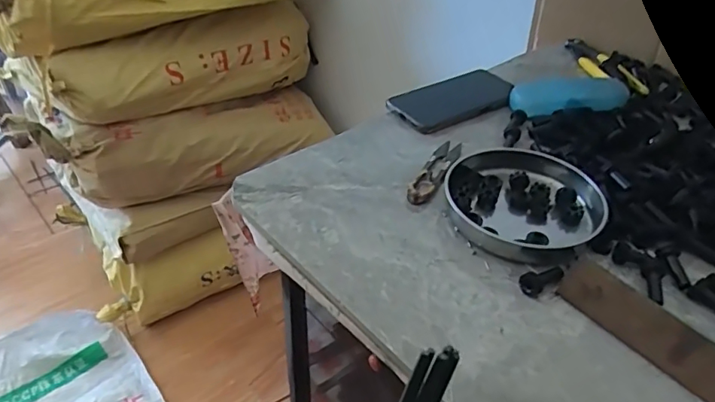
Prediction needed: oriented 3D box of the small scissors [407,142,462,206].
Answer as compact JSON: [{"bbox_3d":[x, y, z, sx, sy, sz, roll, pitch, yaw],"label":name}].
[{"bbox_3d":[0.080,-0.031,0.522,0.024,0.008,0.116,21,41,19],"label":"small scissors"}]

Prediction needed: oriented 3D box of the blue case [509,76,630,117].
[{"bbox_3d":[0.268,-0.130,0.631,0.163,0.028,0.044,-5,40,-13],"label":"blue case"}]

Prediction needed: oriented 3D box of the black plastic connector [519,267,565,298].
[{"bbox_3d":[0.149,0.061,0.410,0.041,0.015,0.017,-21,45,-29],"label":"black plastic connector"}]

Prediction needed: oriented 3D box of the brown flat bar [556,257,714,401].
[{"bbox_3d":[0.226,0.106,0.352,0.179,0.036,0.006,40,10,35],"label":"brown flat bar"}]

